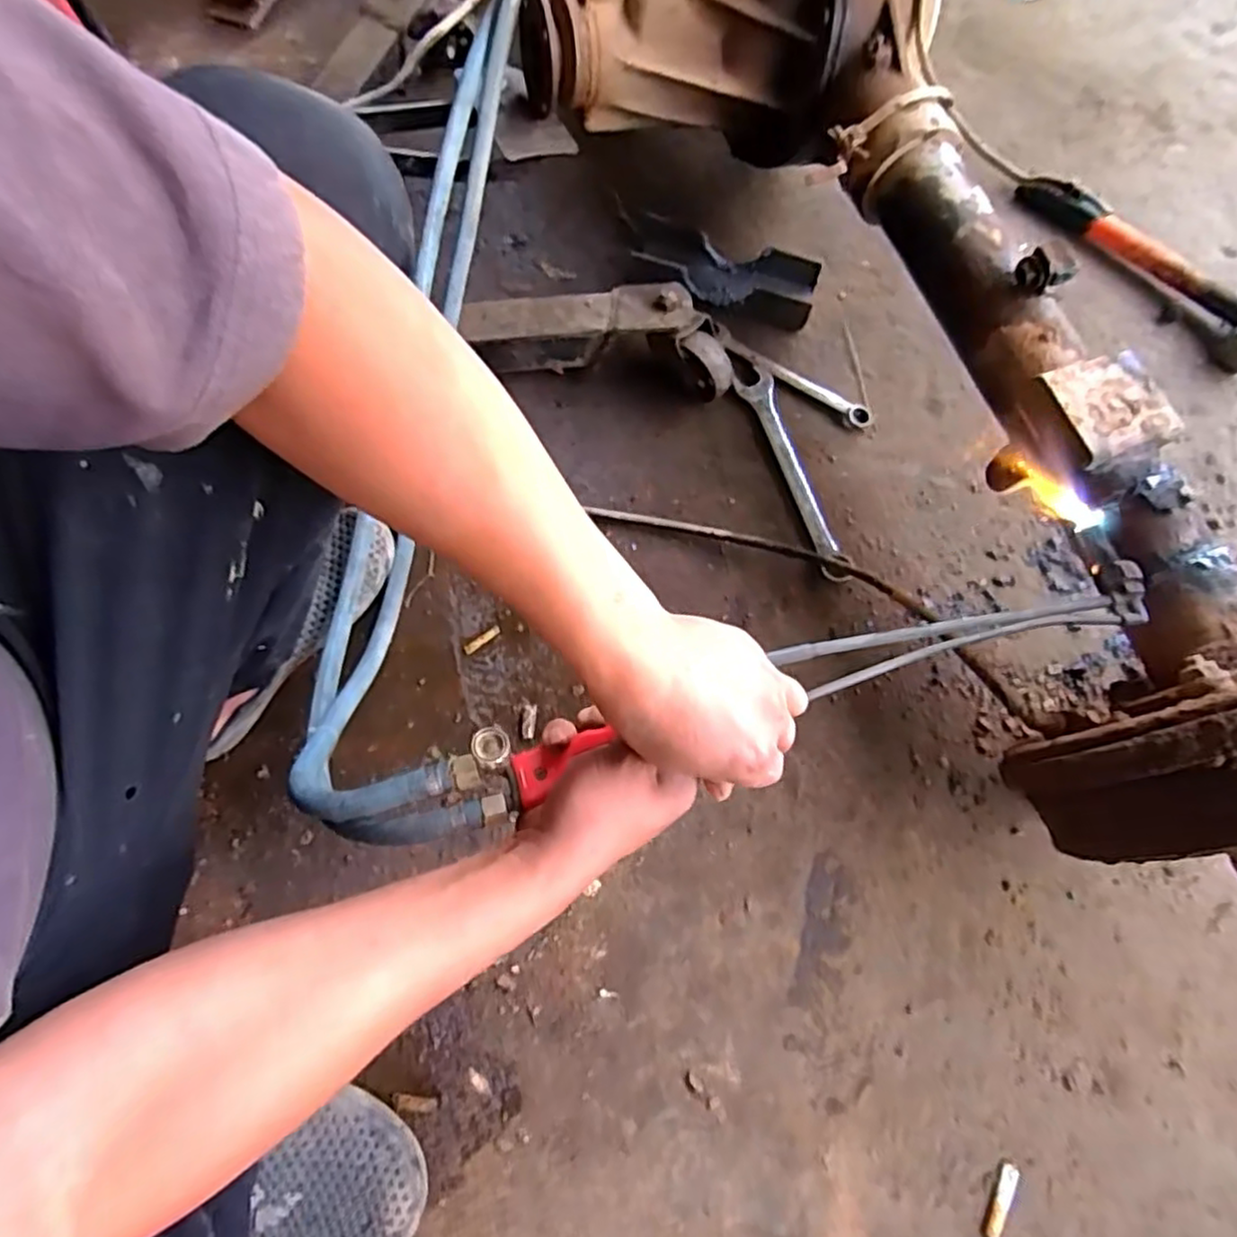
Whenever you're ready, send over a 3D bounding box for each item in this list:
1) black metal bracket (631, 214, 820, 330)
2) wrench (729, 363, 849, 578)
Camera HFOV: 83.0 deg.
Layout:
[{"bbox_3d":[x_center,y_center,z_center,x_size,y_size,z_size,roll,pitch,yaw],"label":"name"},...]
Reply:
[{"bbox_3d":[0.116,-0.388,0.786,0.211,0.039,0.081,22,76,8],"label":"black metal bracket"},{"bbox_3d":[0.181,-0.149,0.722,0.039,0.018,0.245,-19,74,-4],"label":"wrench"}]

